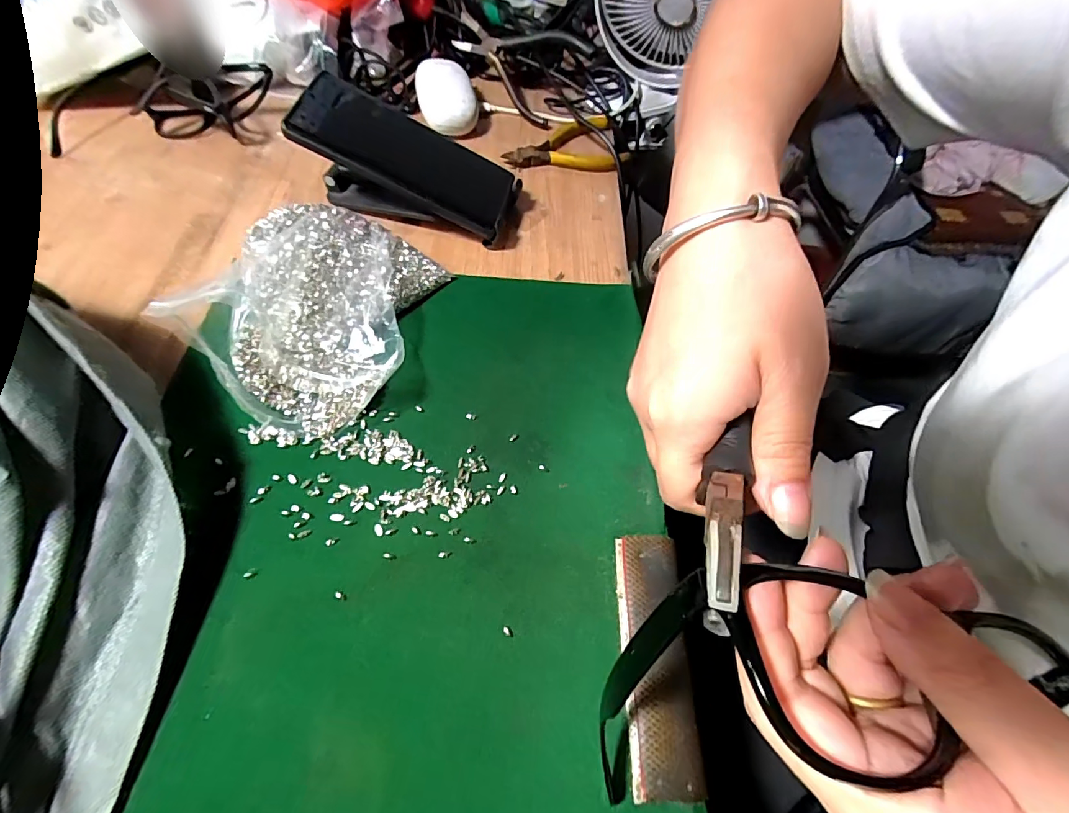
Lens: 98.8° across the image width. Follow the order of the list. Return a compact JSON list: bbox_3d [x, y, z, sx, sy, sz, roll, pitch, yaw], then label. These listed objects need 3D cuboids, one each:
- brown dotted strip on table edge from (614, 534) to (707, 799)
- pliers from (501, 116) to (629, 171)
[{"bbox_3d":[0.062,0.127,0.236,0.033,0.006,0.118,2,60,-3],"label":"brown dotted strip on table edge"},{"bbox_3d":[0.026,-0.252,0.440,0.112,0.015,0.074,-10,62,-10],"label":"pliers"}]

